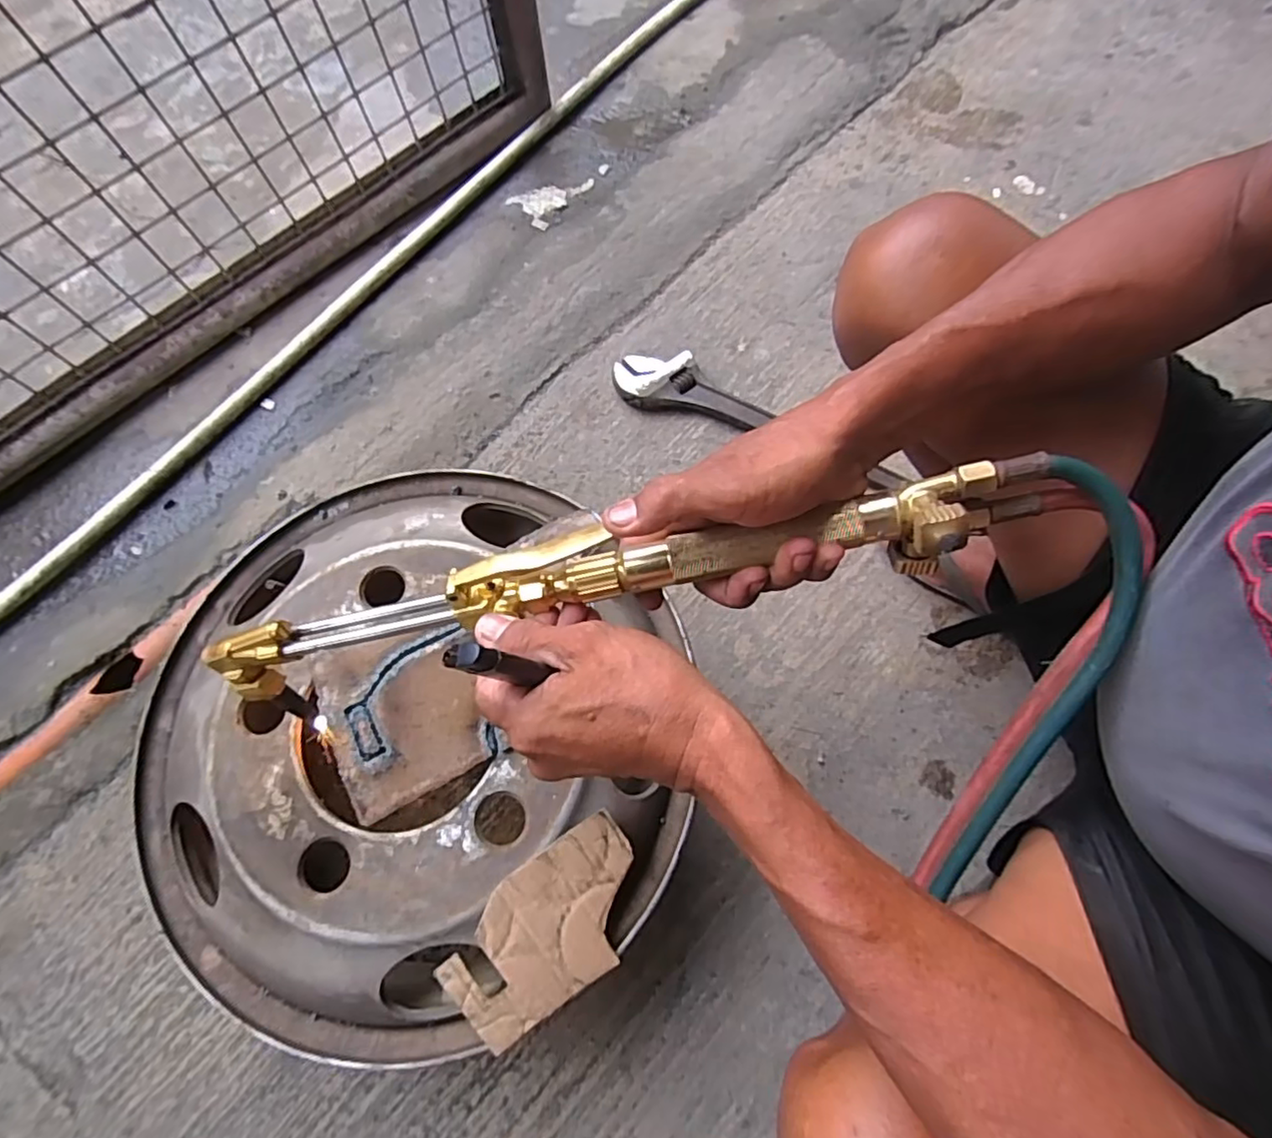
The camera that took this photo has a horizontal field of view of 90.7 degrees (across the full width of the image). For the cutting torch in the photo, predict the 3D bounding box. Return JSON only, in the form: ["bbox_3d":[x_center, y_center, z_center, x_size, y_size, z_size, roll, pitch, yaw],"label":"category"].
[{"bbox_3d":[-0.020,0.010,0.359,0.467,0.078,0.051,-12,71,8],"label":"cutting torch"}]

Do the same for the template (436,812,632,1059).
[{"bbox_3d":[-0.056,0.237,0.414,0.141,0.004,0.087,-35,93,-10],"label":"template"}]

